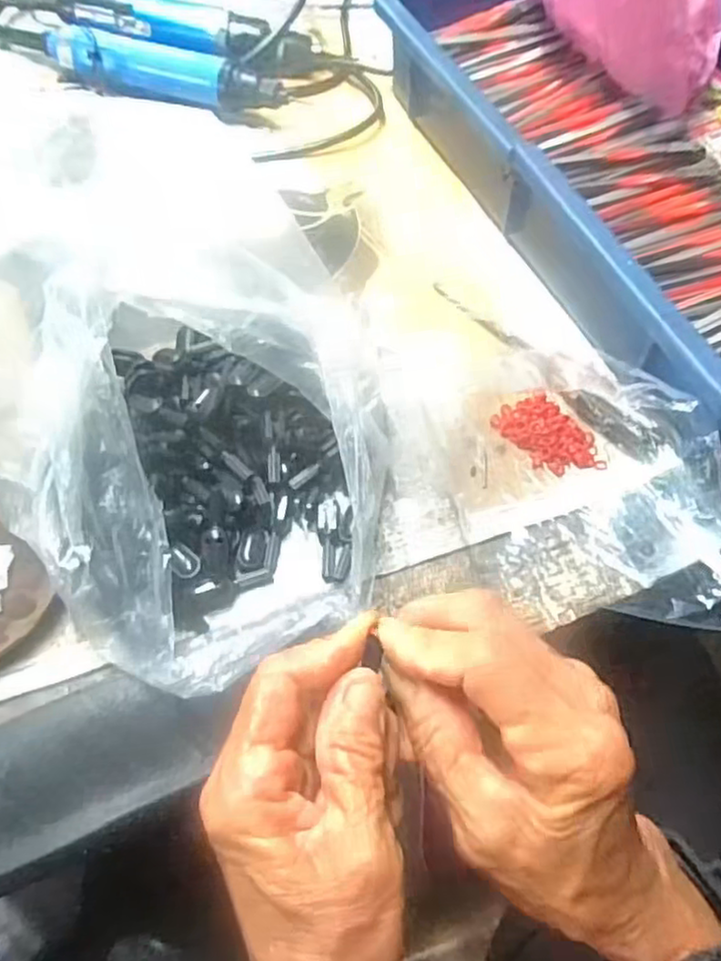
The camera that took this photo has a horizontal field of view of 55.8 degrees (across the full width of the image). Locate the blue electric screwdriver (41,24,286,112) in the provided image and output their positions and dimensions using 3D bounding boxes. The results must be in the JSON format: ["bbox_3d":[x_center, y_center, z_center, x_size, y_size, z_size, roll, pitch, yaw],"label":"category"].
[{"bbox_3d":[-0.156,-0.321,0.538,0.211,0.035,0.046,14,62,7],"label":"blue electric screwdriver"}]

